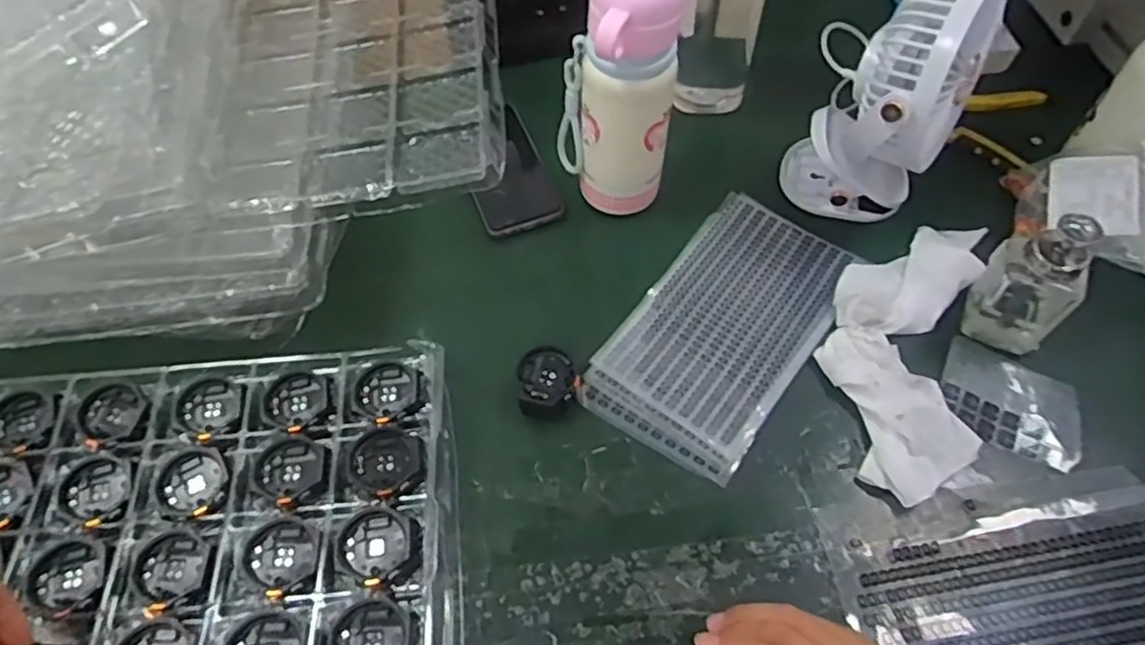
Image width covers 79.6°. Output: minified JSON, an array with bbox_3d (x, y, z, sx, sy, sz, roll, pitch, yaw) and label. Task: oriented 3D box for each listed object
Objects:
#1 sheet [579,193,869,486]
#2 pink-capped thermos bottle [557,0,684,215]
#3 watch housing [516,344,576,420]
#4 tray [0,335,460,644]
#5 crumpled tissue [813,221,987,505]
[{"bbox_3d":[0.123,-0.001,0.564,0.136,0.012,0.247,29,63,21],"label":"sheet"},{"bbox_3d":[0.037,-0.180,0.555,0.069,0.208,0.070,-1,56,2],"label":"pink-capped thermos bottle"},{"bbox_3d":[-0.020,0.046,0.532,0.042,0.026,0.045,-8,56,-2],"label":"watch housing"},{"bbox_3d":[-0.300,0.176,0.456,0.436,0.039,0.313,-6,56,-1],"label":"tray"},{"bbox_3d":[0.260,0.015,0.539,0.111,0.026,0.245,13,60,10],"label":"crumpled tissue"}]

